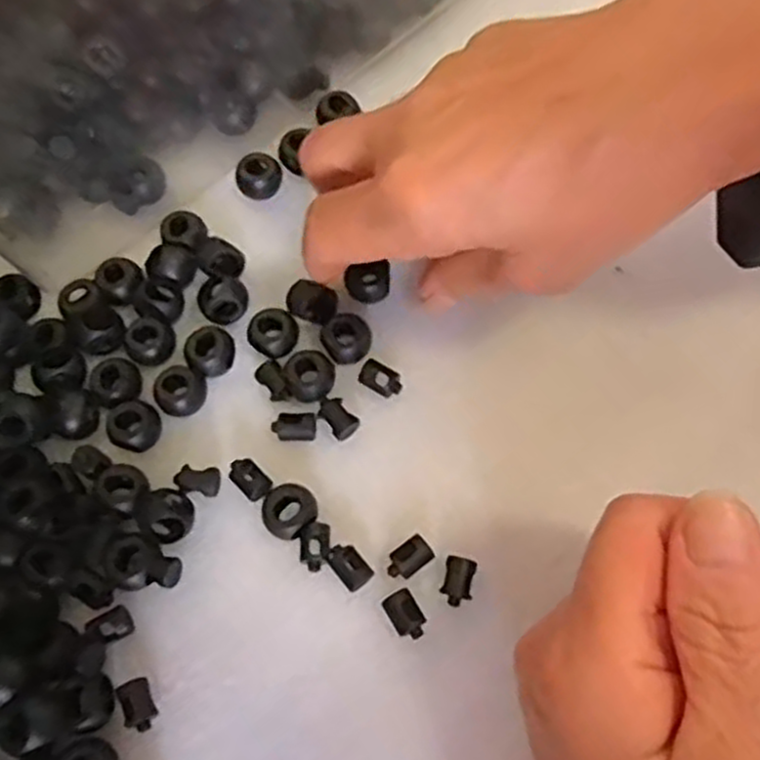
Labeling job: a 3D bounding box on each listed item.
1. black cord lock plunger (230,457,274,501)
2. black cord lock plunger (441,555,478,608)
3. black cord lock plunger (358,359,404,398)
[{"bbox_3d":[-0.043,0.031,0.256,0.010,0.004,0.016,-39,70,-11],"label":"black cord lock plunger"},{"bbox_3d":[0.024,0.062,0.241,0.009,0.004,0.015,12,69,9],"label":"black cord lock plunger"},{"bbox_3d":[0.001,-0.001,0.266,0.015,0.004,0.010,29,72,15],"label":"black cord lock plunger"}]

